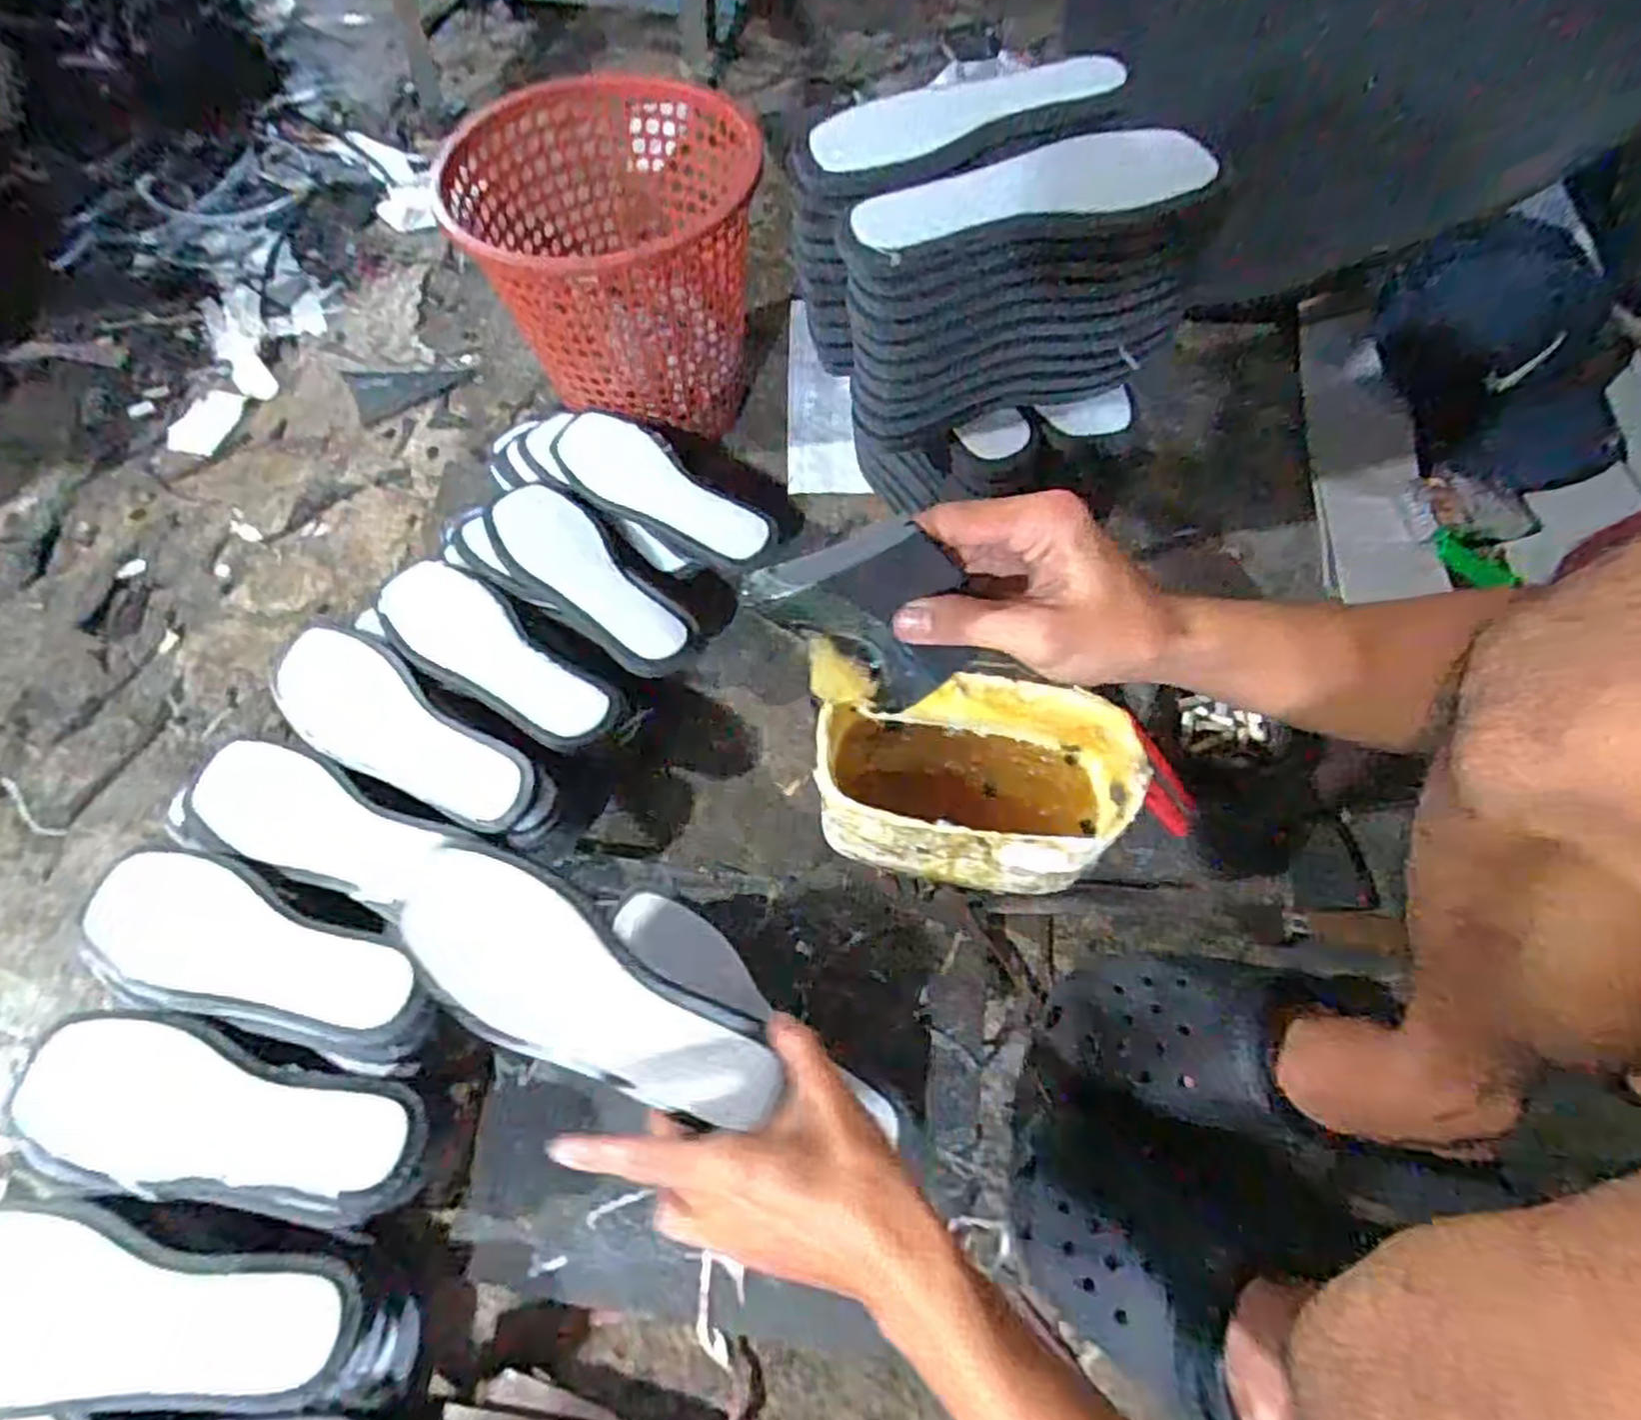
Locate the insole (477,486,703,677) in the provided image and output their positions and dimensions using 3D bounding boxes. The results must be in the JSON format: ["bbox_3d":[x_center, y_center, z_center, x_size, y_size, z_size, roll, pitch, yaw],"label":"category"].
[{"bbox_3d":[-0.190,-0.109,0.638,0.081,0.022,0.219,-38,72,-20],"label":"insole"}]

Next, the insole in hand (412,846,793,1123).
[{"bbox_3d":[-0.127,0.152,0.429,0.216,0.031,0.078,30,65,2],"label":"insole in hand"}]

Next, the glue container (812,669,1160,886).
[{"bbox_3d":[0.101,0.056,0.559,0.202,0.127,0.113,9,63,1],"label":"glue container"}]

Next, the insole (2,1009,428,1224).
[{"bbox_3d":[-0.343,0.232,0.449,0.226,0.011,0.082,13,63,3],"label":"insole"}]

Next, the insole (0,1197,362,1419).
[{"bbox_3d":[-0.361,0.309,0.406,0.235,0.015,0.078,9,63,1],"label":"insole"}]

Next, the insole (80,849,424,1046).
[{"bbox_3d":[-0.358,0.148,0.498,0.228,0.017,0.081,17,63,5],"label":"insole"}]

